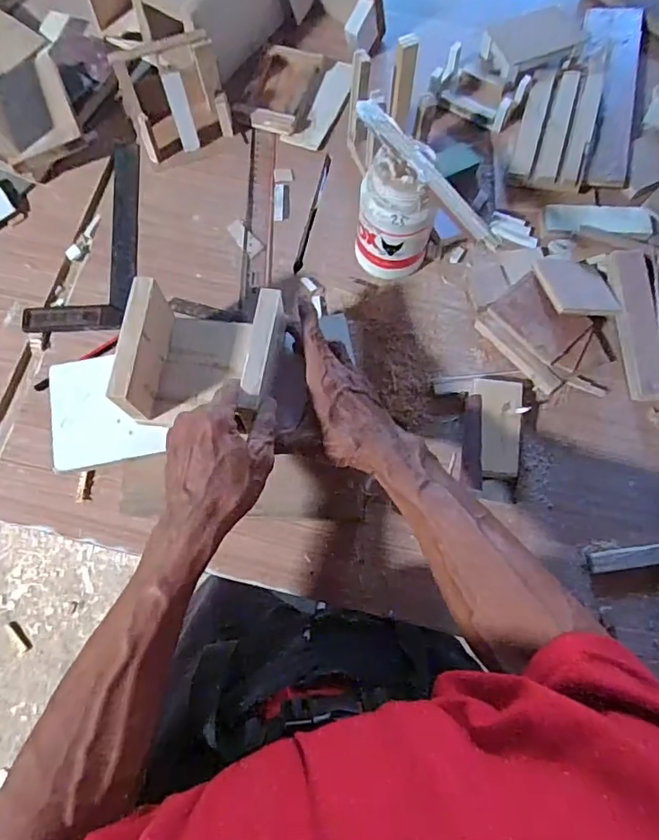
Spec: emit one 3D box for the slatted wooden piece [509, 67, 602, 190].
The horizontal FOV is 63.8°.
[{"bbox_3d":[0.281,-0.362,0.656,0.084,0.022,0.189,18,73,5],"label":"slatted wooden piece"}]

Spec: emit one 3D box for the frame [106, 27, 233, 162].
[{"bbox_3d":[-0.180,-0.380,0.619,0.115,0.091,0.085,-24,74,-8],"label":"frame"}]

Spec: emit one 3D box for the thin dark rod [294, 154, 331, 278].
[{"bbox_3d":[-0.019,-0.247,0.631,0.009,0.004,0.168,12,72,3],"label":"thin dark rod"}]

